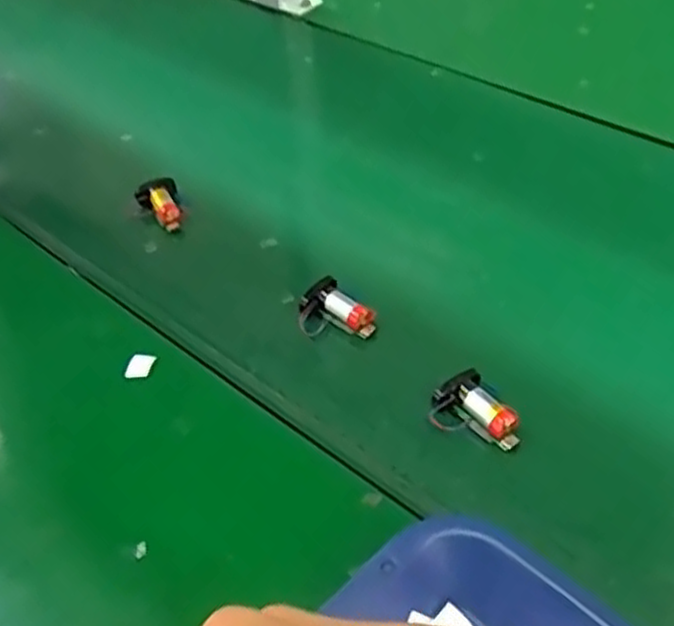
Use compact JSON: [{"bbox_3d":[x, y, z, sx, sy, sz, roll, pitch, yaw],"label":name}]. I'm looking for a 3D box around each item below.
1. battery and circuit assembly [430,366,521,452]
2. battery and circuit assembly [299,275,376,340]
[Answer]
[{"bbox_3d":[0.078,0.058,0.446,0.036,0.017,0.048,-28,43,-17],"label":"battery and circuit assembly"},{"bbox_3d":[-0.001,0.001,0.515,0.037,0.020,0.048,-37,46,-25],"label":"battery and circuit assembly"}]

